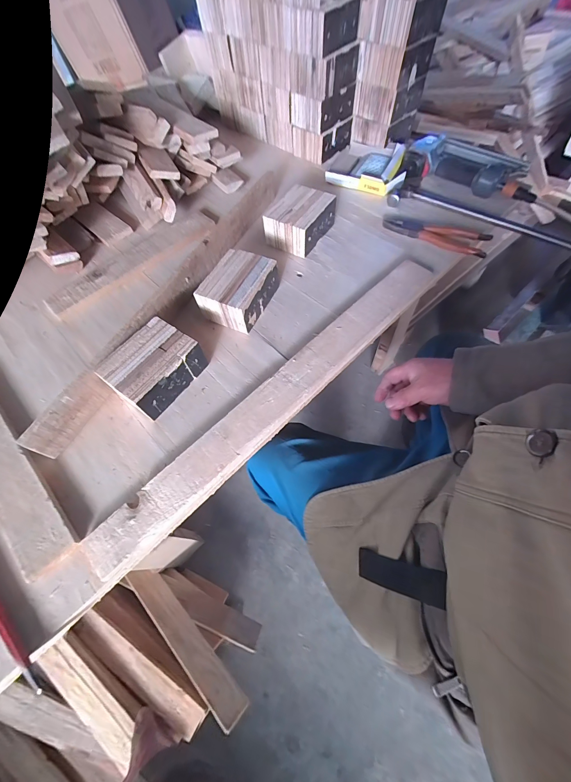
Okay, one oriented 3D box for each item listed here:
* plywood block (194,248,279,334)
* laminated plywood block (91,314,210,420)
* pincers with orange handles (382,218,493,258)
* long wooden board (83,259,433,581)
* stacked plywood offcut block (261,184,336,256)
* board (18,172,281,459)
[{"bbox_3d":[-0.078,-0.170,0.528,0.089,0.066,0.118,24,65,15],"label":"plywood block"},{"bbox_3d":[-0.192,-0.033,0.459,0.094,0.062,0.117,30,67,18],"label":"laminated plywood block"},{"bbox_3d":[0.289,-0.306,0.603,0.195,0.019,0.051,24,65,15],"label":"pincers with orange handles"},{"bbox_3d":[0.002,-0.012,0.463,0.077,0.022,0.641,40,70,21],"label":"long wooden board"},{"bbox_3d":[0.032,-0.332,0.603,0.096,0.067,0.129,35,68,19],"label":"stacked plywood offcut block"},{"bbox_3d":[-0.172,-0.175,0.533,0.025,0.070,0.640,23,65,15],"label":"board"}]

